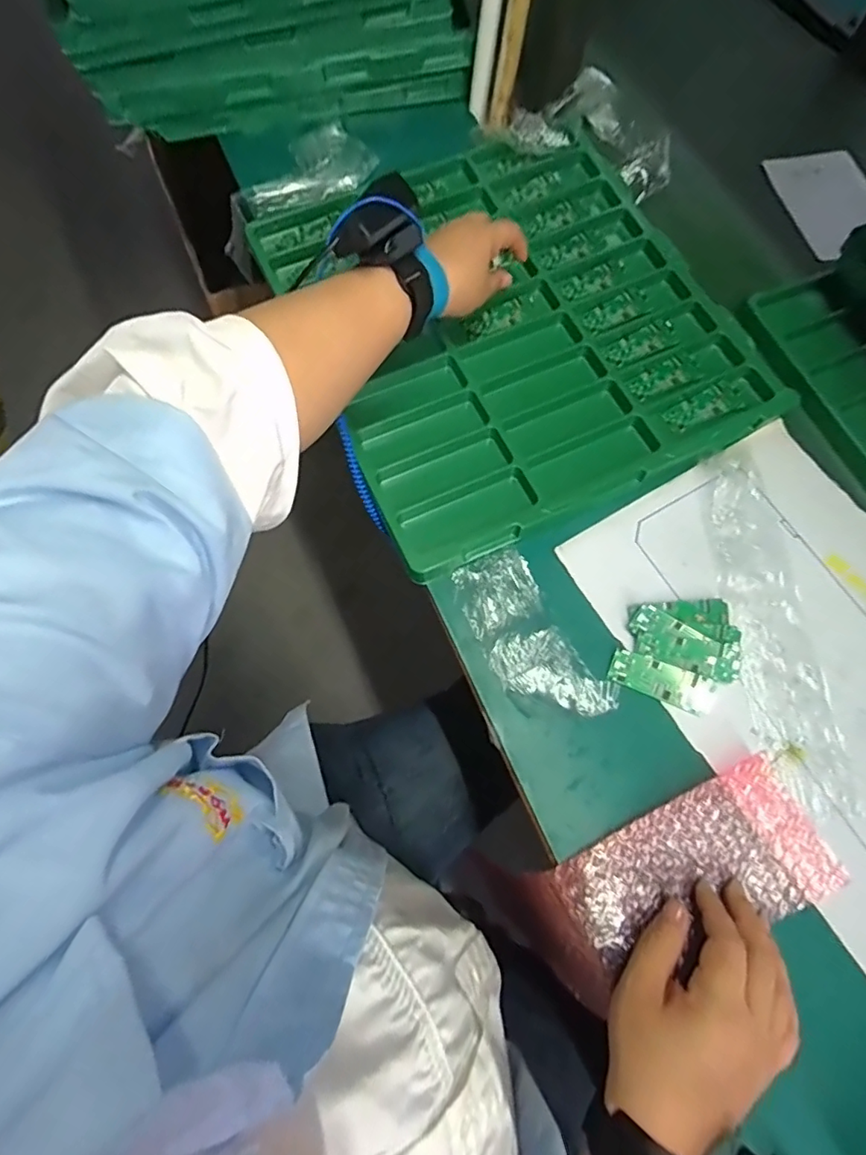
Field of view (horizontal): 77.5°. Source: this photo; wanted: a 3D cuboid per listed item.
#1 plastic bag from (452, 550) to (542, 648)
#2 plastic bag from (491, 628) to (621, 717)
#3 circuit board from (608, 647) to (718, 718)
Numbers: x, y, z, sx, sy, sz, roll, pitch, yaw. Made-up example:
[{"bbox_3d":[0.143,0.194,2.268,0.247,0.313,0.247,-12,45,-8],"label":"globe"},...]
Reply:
[{"bbox_3d":[0.052,0.012,0.424,0.063,0.004,0.061,-22,72,-10],"label":"plastic bag"},{"bbox_3d":[0.092,0.068,0.401,0.095,0.011,0.049,17,70,4],"label":"plastic bag"},{"bbox_3d":[0.172,0.078,0.405,0.076,0.009,0.028,23,71,6],"label":"circuit board"}]

